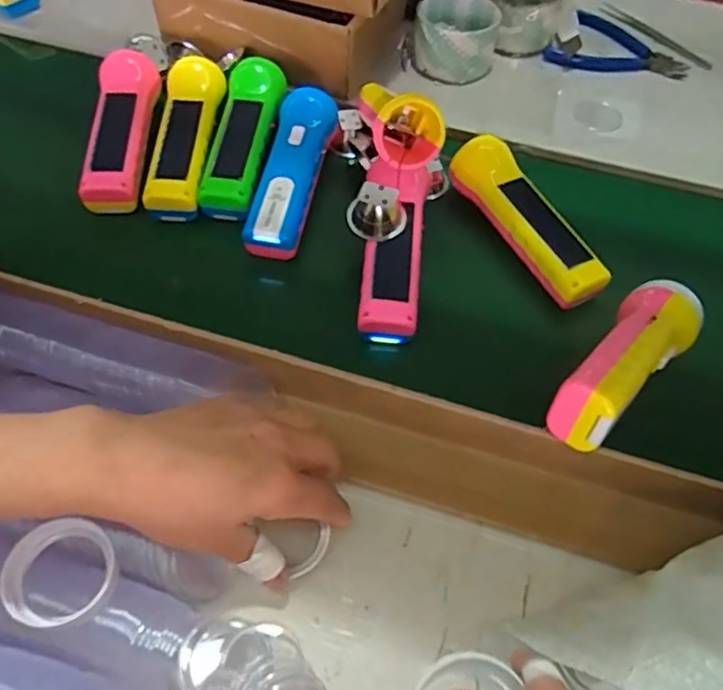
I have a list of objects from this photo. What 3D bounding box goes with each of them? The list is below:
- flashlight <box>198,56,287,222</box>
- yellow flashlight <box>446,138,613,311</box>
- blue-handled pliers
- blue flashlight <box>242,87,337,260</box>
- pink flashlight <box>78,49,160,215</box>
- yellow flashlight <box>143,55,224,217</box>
[{"bbox_3d":[-0.100,-0.181,0.539,0.048,0.043,0.156,7,57,2],"label":"flashlight"},{"bbox_3d":[0.133,-0.102,0.493,0.048,0.046,0.151,-26,62,-19],"label":"yellow flashlight"},{"bbox_3d":[0.276,-0.309,0.665,0.135,0.009,0.107,29,60,15],"label":"blue-handled pliers"},{"bbox_3d":[-0.057,-0.146,0.521,0.042,0.045,0.160,10,55,5],"label":"blue flashlight"},{"bbox_3d":[-0.205,-0.186,0.538,0.048,0.048,0.150,-2,57,-4],"label":"pink flashlight"},{"bbox_3d":[-0.150,-0.180,0.536,0.050,0.045,0.154,2,57,-2],"label":"yellow flashlight"}]

